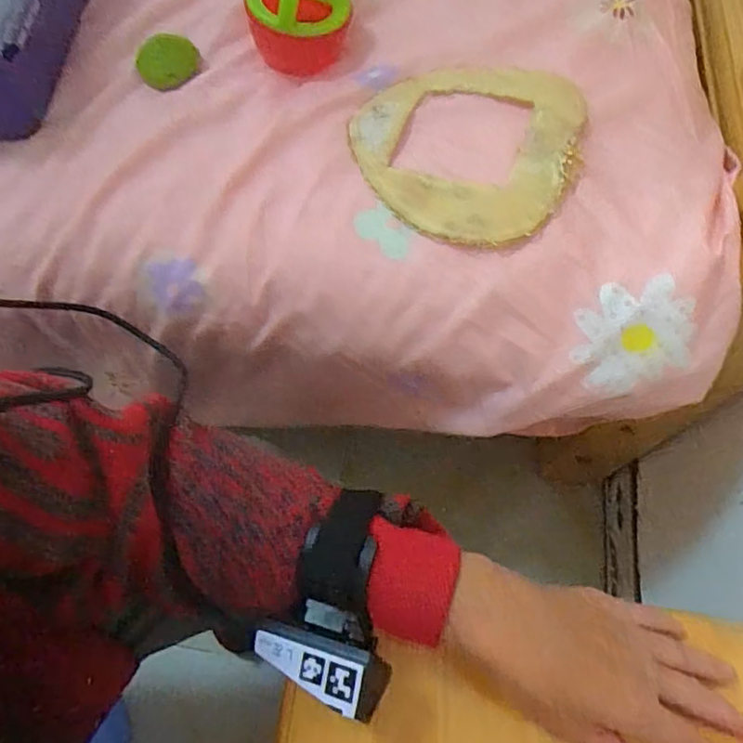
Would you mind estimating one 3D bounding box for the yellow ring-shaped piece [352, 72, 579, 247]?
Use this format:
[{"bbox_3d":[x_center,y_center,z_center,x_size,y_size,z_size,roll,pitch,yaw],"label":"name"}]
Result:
[{"bbox_3d":[0.064,-0.166,0.427,0.158,0.025,0.162,0,65,0],"label":"yellow ring-shaped piece"}]

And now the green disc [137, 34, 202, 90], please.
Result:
[{"bbox_3d":[-0.161,-0.246,0.472,0.048,0.014,0.052,-18,66,-8],"label":"green disc"}]

